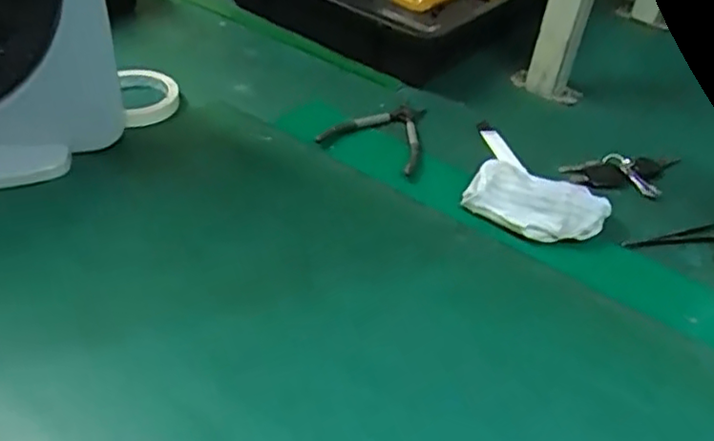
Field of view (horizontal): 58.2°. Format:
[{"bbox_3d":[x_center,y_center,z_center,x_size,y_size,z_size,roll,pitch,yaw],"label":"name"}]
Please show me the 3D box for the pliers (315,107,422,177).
[{"bbox_3d":[0.035,-0.099,0.699,0.107,0.008,0.127,23,42,19],"label":"pliers"}]

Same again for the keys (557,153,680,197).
[{"bbox_3d":[0.288,-0.050,0.675,0.129,0.018,0.053,-2,40,-10],"label":"keys"}]

